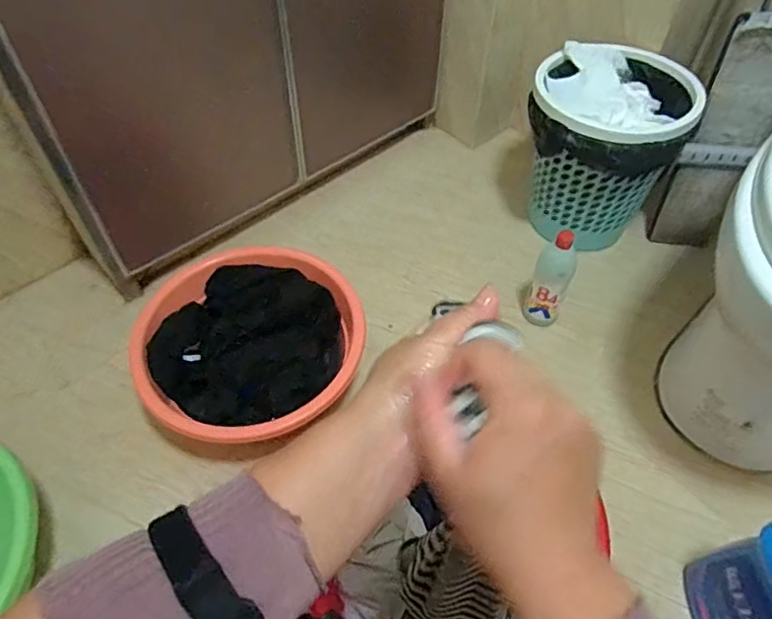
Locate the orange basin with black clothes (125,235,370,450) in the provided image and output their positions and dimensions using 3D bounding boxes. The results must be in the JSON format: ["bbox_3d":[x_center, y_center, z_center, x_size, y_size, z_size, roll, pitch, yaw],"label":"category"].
[{"bbox_3d":[-0.208,0.052,0.909,0.339,0.103,0.326,-5,53,-3],"label":"orange basin with black clothes"}]

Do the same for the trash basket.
[{"bbox_3d":[0.383,-0.276,1.043,0.259,0.297,0.245,26,57,19],"label":"trash basket"}]

